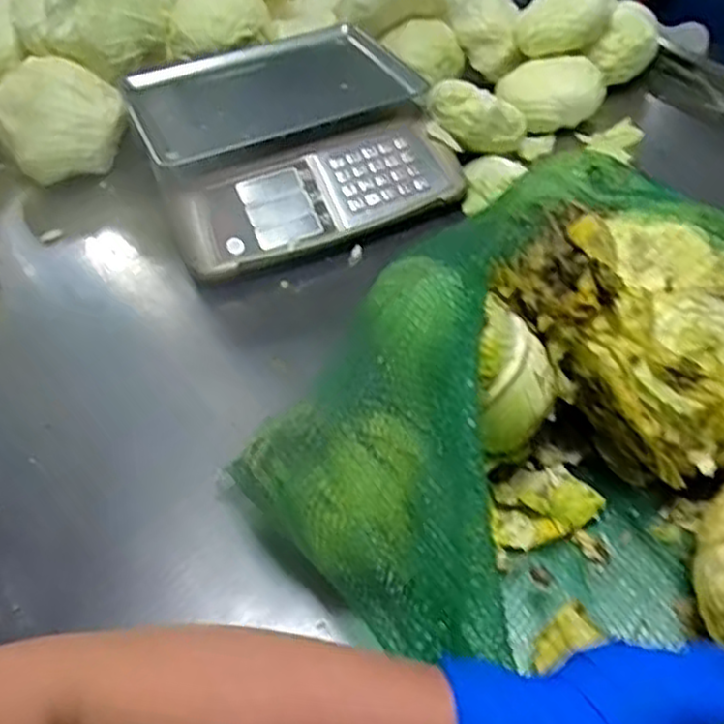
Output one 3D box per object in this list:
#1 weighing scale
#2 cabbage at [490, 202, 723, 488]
[{"bbox_3d":[-0.083,-0.290,0.967,0.353,0.116,0.364,-19,47,-11],"label":"weighing scale"},{"bbox_3d":[0.233,-0.010,0.603,0.173,0.167,0.210,-34,51,-24],"label":"cabbage"}]

